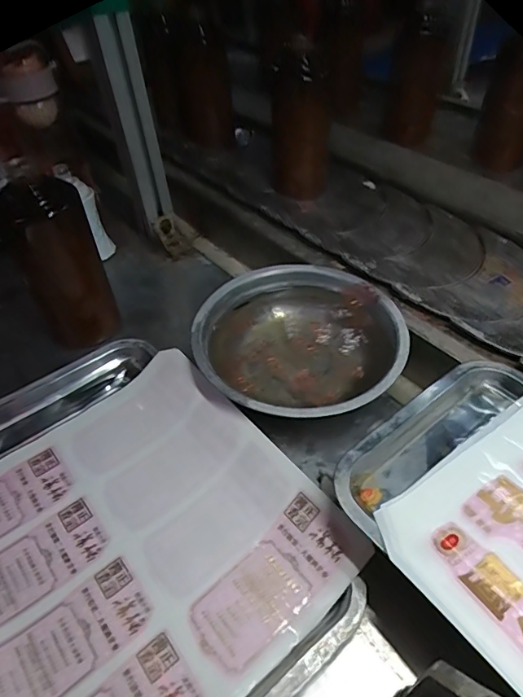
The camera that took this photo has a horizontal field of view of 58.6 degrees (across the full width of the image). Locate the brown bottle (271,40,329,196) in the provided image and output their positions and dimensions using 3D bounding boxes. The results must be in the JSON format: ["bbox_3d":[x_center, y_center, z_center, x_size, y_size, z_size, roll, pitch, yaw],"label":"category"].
[{"bbox_3d":[0.058,-0.329,0.678,0.081,0.182,0.071,0,46,3],"label":"brown bottle"}]

